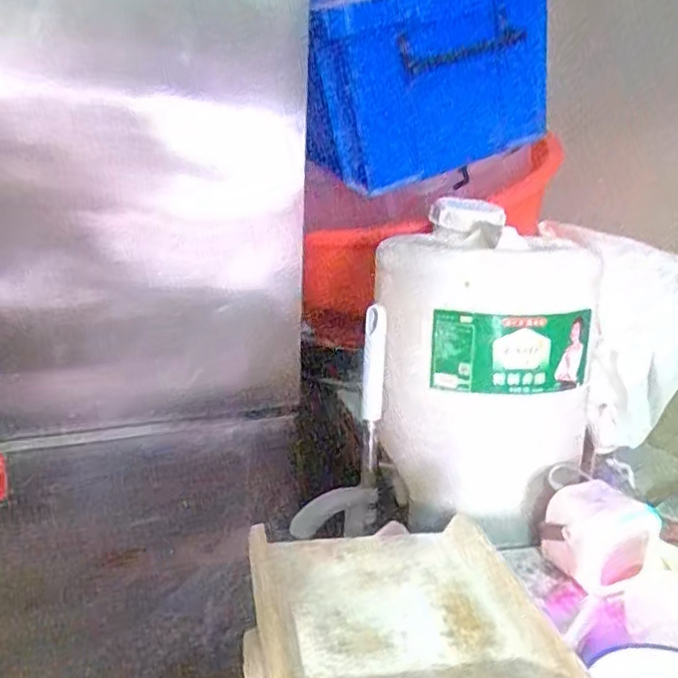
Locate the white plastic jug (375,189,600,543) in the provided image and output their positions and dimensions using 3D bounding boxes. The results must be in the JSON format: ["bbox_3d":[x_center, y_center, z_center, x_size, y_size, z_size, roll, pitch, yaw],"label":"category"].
[{"bbox_3d":[0.172,0.034,0.793,0.249,0.345,0.230,10,16,28],"label":"white plastic jug"}]

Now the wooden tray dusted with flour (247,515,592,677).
[{"bbox_3d":[0.043,0.209,0.494,0.215,0.048,0.256,-1,15,-12],"label":"wooden tray dusted with flour"}]

